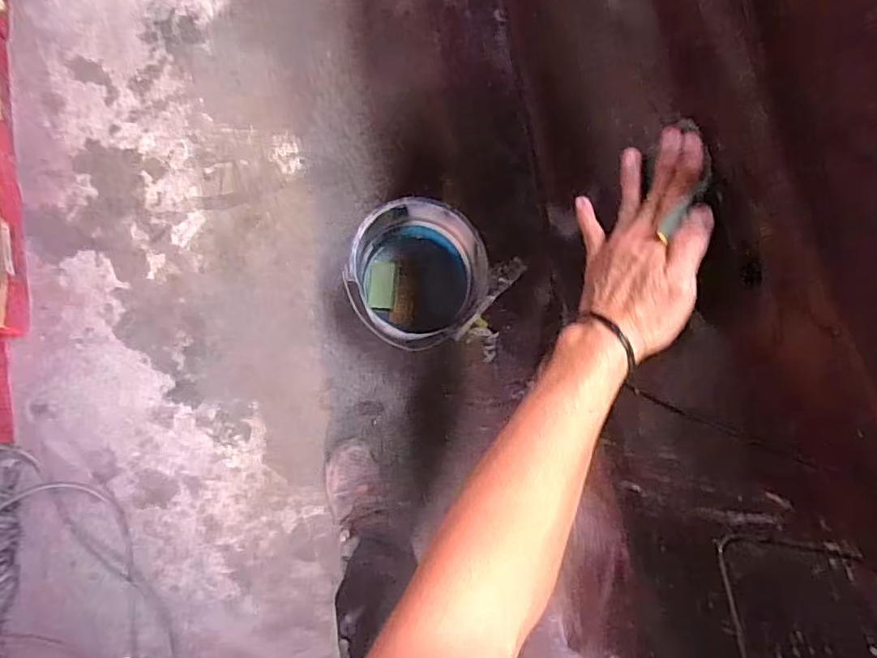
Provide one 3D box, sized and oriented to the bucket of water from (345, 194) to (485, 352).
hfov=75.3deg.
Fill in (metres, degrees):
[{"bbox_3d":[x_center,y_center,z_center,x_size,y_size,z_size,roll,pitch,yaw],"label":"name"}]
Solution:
[{"bbox_3d":[-0.035,-0.105,1.153,0.243,0.227,0.238,0,80,-1],"label":"bucket of water"}]

